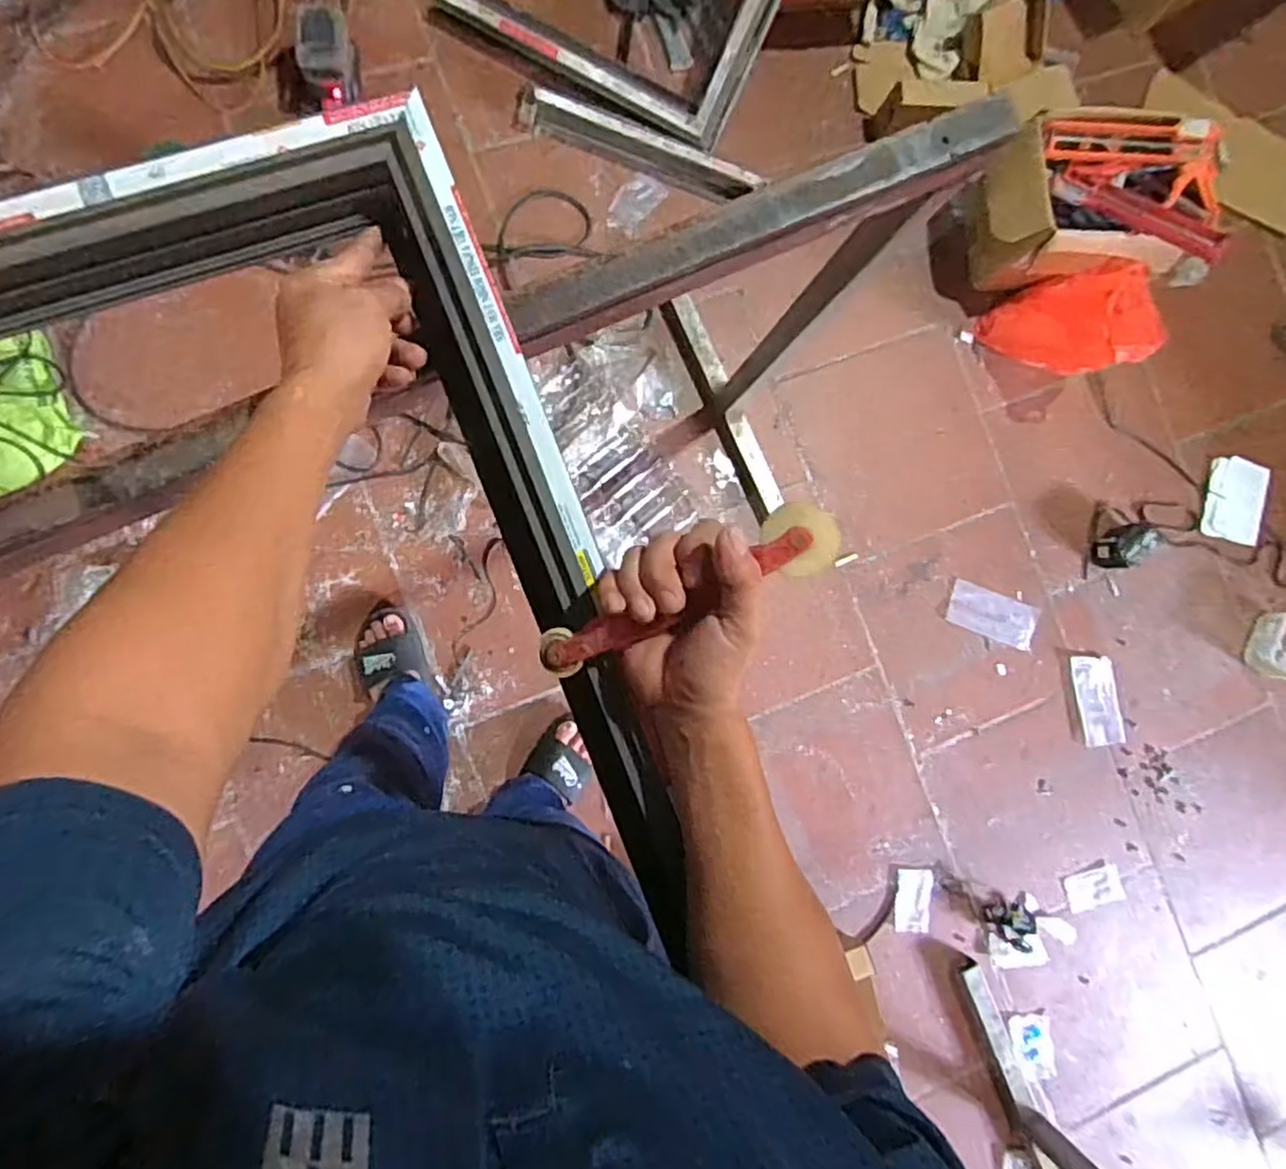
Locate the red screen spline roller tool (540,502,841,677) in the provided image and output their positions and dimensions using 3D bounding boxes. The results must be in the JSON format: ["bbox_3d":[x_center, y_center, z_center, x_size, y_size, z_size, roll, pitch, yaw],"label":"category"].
[{"bbox_3d":[0.023,0.006,0.448,0.199,0.018,0.041,-25,93,14],"label":"red screen spline roller tool"}]

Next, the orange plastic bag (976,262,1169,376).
[{"bbox_3d":[0.827,-0.500,1.403,0.120,0.337,0.192,-19,112,-21],"label":"orange plastic bag"}]

